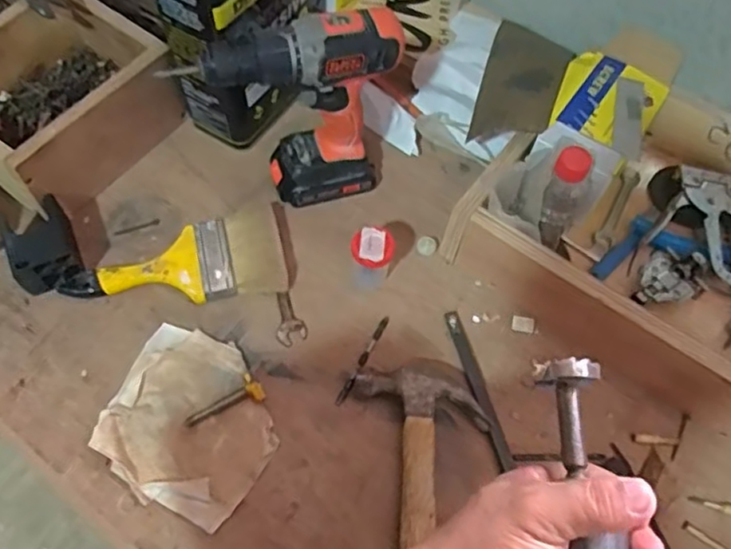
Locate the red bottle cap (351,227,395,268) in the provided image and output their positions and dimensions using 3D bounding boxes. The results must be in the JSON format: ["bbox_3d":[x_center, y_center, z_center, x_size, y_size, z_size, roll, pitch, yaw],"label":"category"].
[{"bbox_3d":[0.008,-0.028,0.646,0.044,0.012,0.041,1,61,-2],"label":"red bottle cap"}]

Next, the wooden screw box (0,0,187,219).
[{"bbox_3d":[-0.412,-0.240,0.745,0.351,0.128,0.232,31,64,14],"label":"wooden screw box"}]

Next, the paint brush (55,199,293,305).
[{"bbox_3d":[-0.204,-0.016,0.687,0.226,0.023,0.108,-10,62,-8],"label":"paint brush"}]

